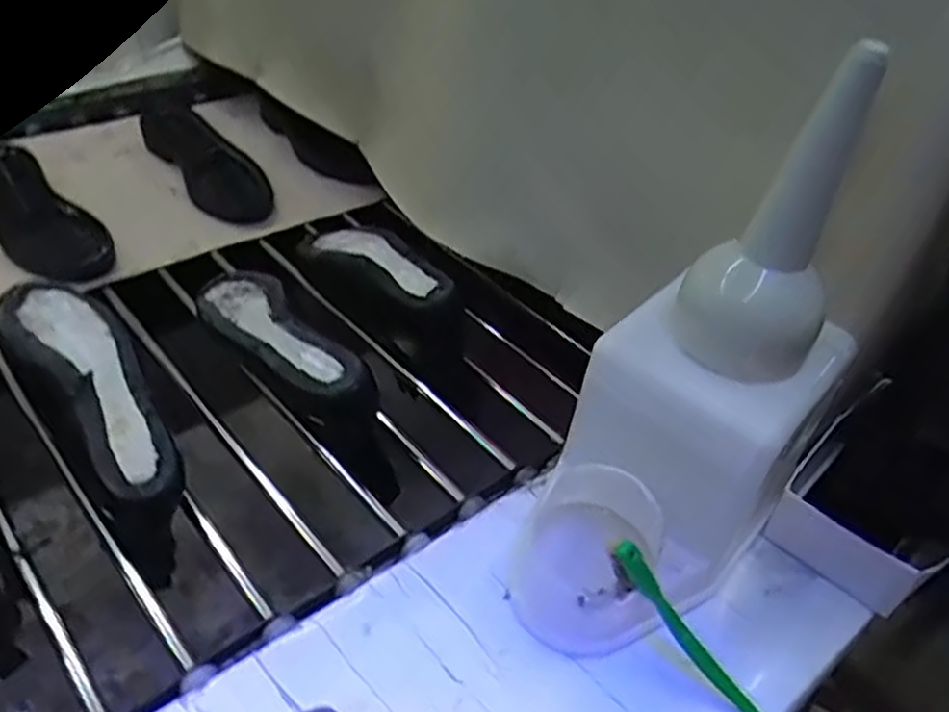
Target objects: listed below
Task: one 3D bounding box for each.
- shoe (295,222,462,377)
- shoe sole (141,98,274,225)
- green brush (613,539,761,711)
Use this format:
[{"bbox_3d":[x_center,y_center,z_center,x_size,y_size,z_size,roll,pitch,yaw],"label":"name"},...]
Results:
[{"bbox_3d":[-0.090,-0.068,0.764,0.066,0.079,0.223,-24,51,-30],"label":"shoe"},{"bbox_3d":[-0.347,-0.247,0.982,0.089,0.042,0.266,-30,65,-36],"label":"shoe sole"},{"bbox_3d":[0.138,0.187,0.484,0.170,0.036,0.009,50,48,-1],"label":"green brush"}]

